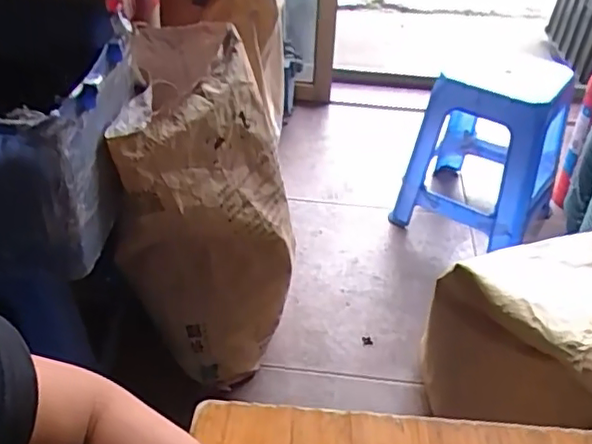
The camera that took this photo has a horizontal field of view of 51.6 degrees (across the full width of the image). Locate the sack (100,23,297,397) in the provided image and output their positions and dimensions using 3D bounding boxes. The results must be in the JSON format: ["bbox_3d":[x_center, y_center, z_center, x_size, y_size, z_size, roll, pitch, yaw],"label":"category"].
[{"bbox_3d":[-0.166,-0.038,1.111,0.307,0.544,0.305,-3,38,-4],"label":"sack"}]

